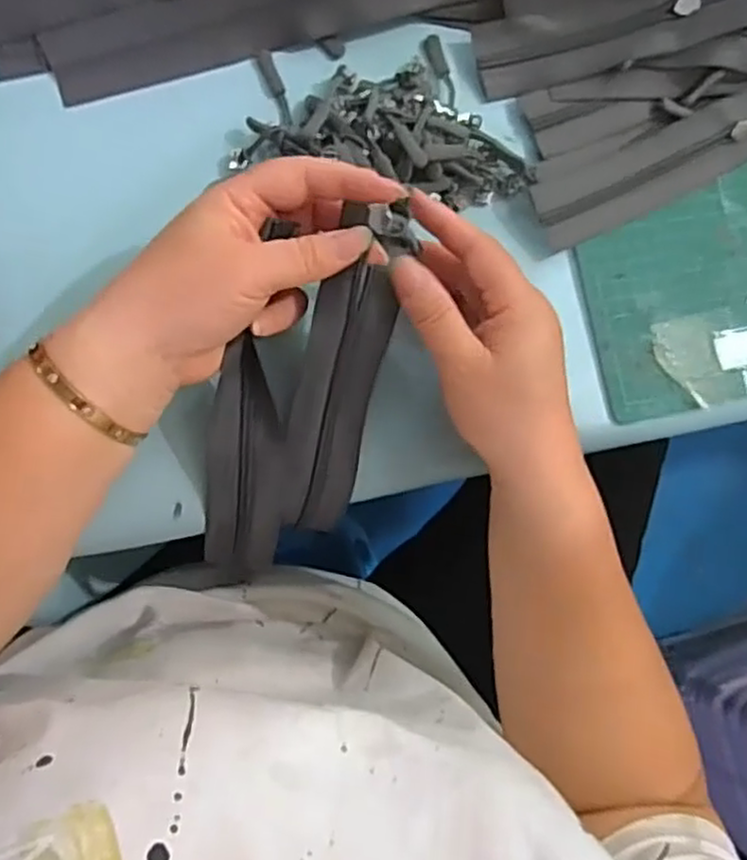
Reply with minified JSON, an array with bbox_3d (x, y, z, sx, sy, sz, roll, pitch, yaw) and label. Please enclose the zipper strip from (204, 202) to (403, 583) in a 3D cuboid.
[{"bbox_3d":[-0.039,-0.004,0.366,0.081,0.027,0.206,23,112,-6],"label":"zipper strip"}]

